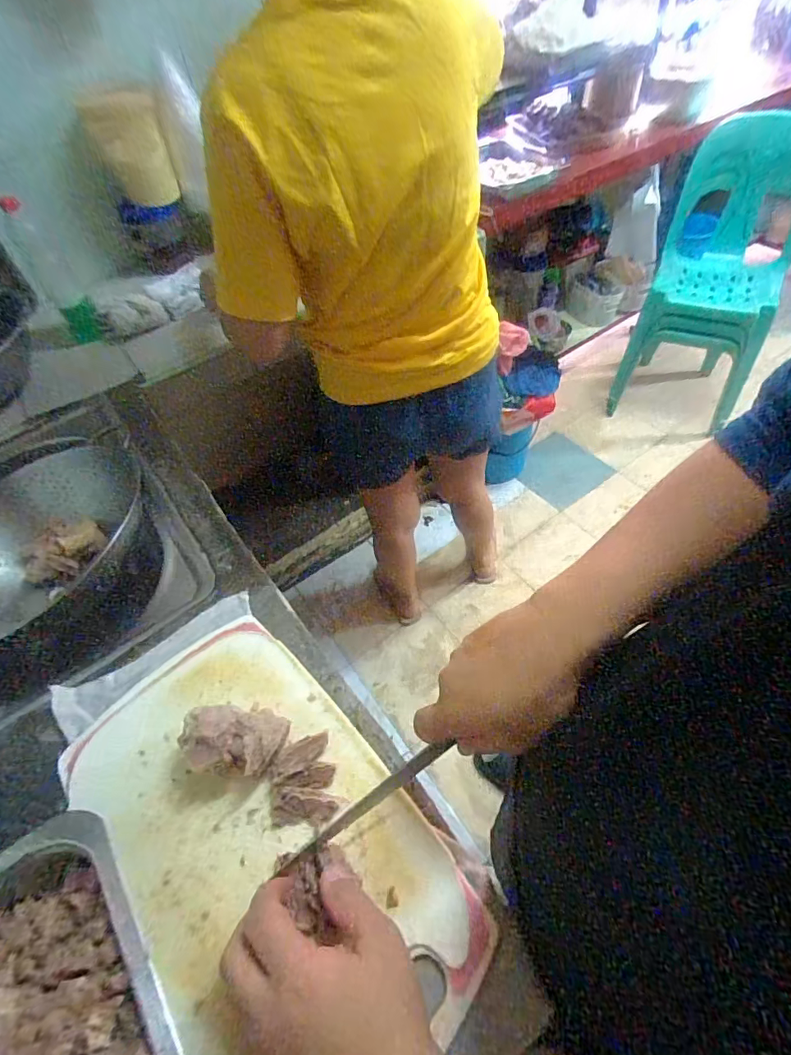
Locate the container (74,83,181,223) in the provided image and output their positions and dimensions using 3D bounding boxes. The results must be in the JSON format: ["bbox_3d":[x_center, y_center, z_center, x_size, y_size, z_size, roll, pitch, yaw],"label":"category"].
[{"bbox_3d":[-0.500,-0.711,0.918,0.135,0.198,0.107,-20,54,-10],"label":"container"}]

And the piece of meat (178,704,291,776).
[{"bbox_3d":[-0.144,0.193,0.434,0.086,0.043,0.059,2,53,7],"label":"piece of meat"}]

